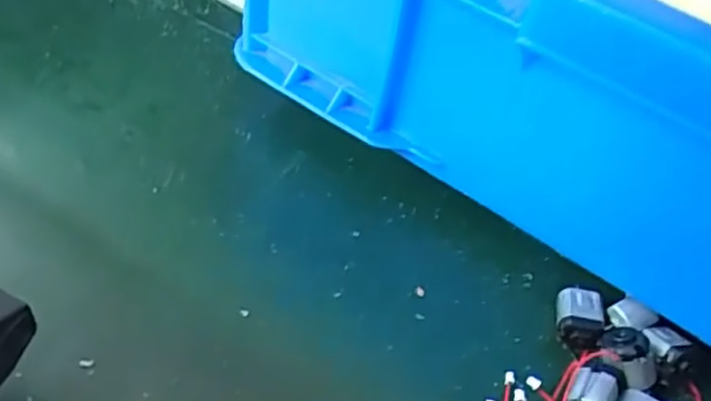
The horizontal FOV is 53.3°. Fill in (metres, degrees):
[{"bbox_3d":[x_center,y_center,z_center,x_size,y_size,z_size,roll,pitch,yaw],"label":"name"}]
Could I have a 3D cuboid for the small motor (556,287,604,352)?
[{"bbox_3d":[0.098,0.054,0.310,0.018,0.018,0.025,10,45,0],"label":"small motor"}]

